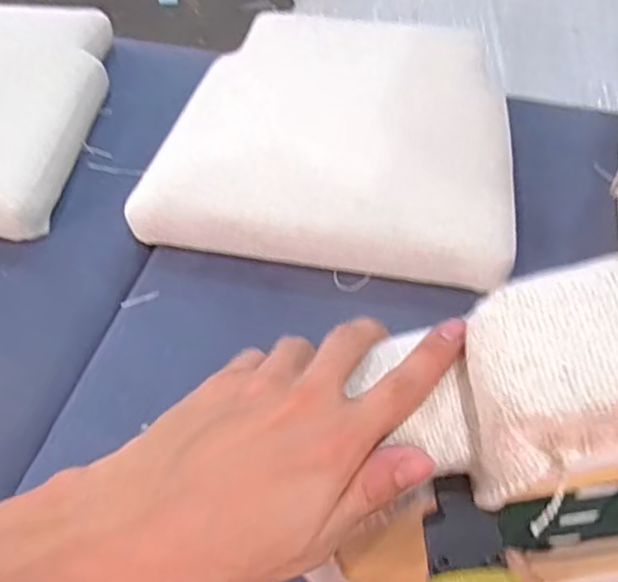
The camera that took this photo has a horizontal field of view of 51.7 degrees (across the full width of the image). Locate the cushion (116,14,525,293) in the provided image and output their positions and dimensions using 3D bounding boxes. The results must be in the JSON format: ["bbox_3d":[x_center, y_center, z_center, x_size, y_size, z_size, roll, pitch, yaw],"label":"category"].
[{"bbox_3d":[0.055,-0.240,0.917,0.489,0.071,0.485,11,56,11],"label":"cushion"}]

